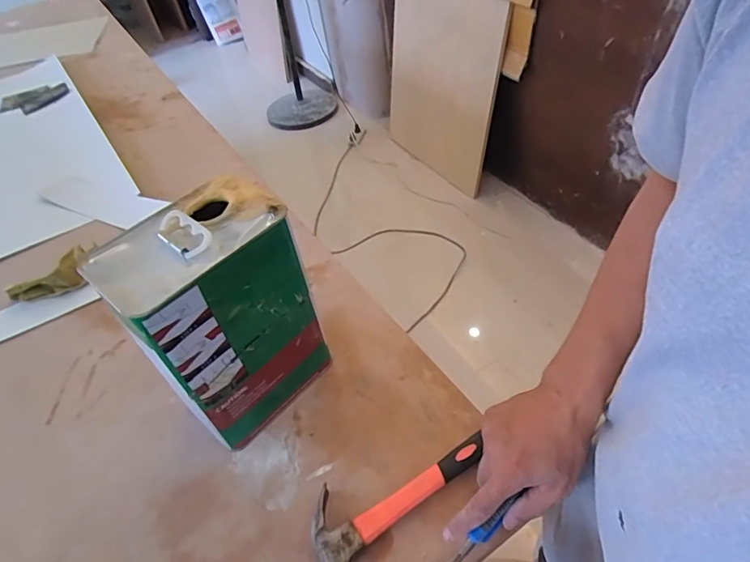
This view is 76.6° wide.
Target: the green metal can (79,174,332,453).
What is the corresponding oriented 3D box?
[{"bbox_3d":[-0.145,0.036,0.482,0.107,0.225,0.153,33,60,33],"label":"green metal can"}]

